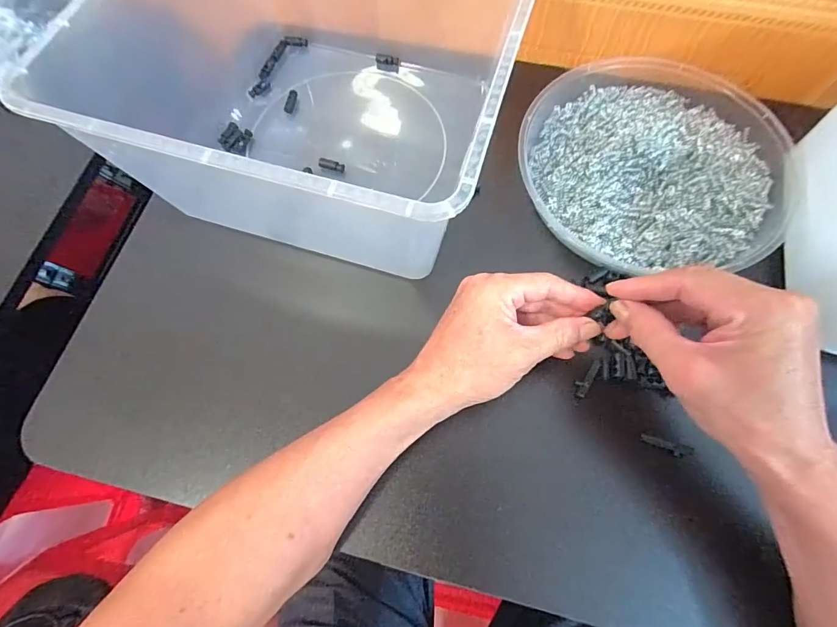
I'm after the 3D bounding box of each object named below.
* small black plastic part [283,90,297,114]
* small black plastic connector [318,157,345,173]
[{"bbox_3d":[-0.133,-0.221,0.422,0.009,0.007,0.025,13,84,6],"label":"small black plastic part"},{"bbox_3d":[-0.084,-0.143,0.393,0.026,0.007,0.011,18,72,8],"label":"small black plastic connector"}]

